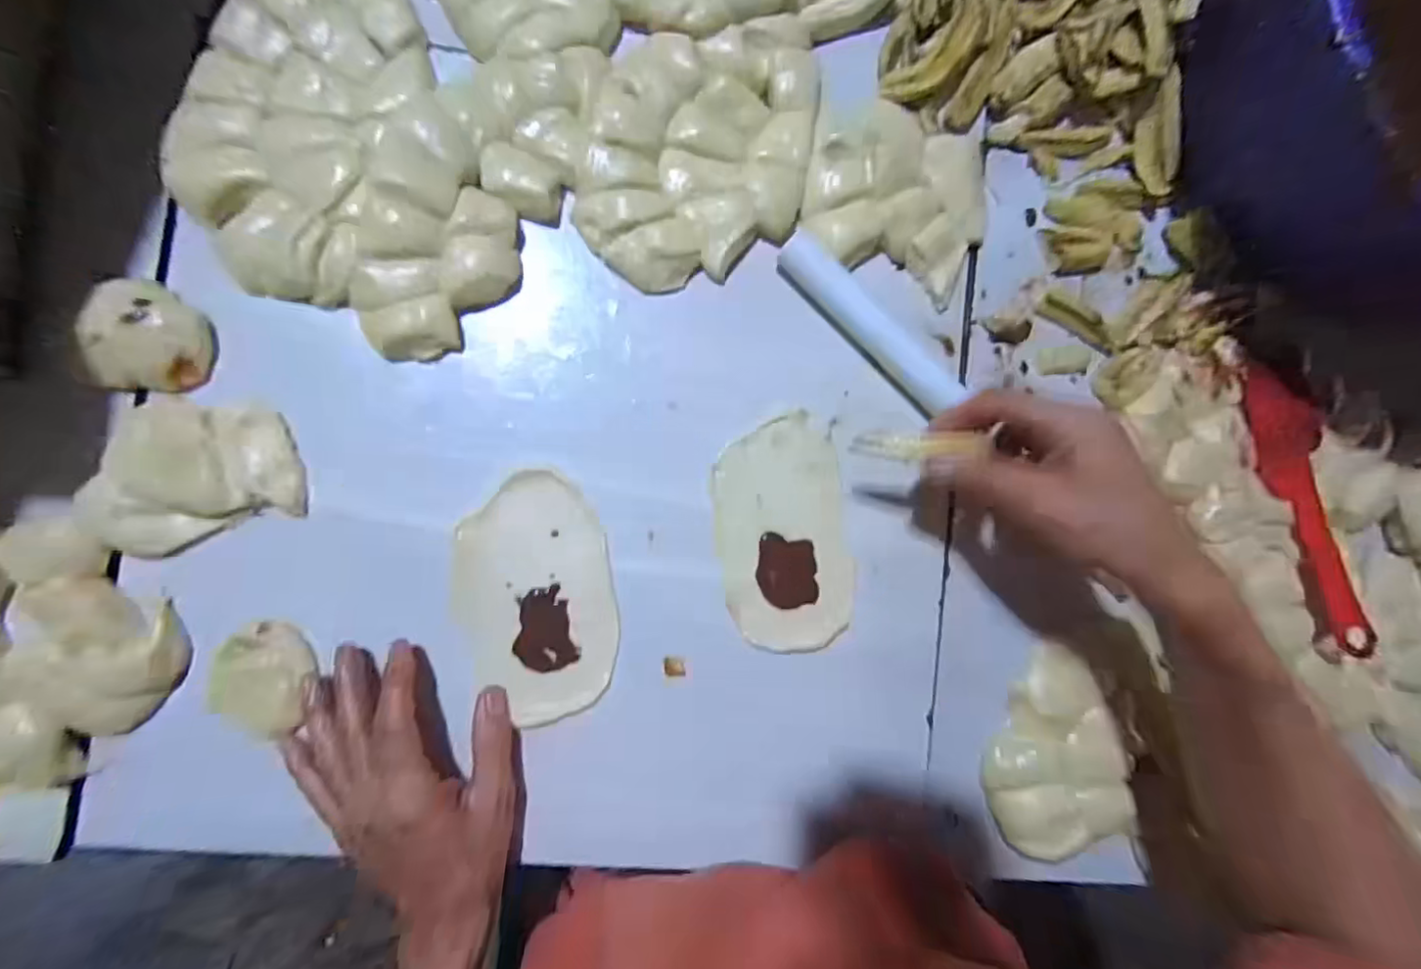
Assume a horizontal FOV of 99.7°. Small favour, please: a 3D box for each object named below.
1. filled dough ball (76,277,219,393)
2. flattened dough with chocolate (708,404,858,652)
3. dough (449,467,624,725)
[{"bbox_3d":[-0.317,-0.081,0.338,0.058,0.025,0.061,0,89,-6],"label":"filled dough ball"},{"bbox_3d":[0.048,0.032,0.389,0.084,0.009,0.145,-7,90,-6],"label":"flattened dough with chocolate"},{"bbox_3d":[-0.106,0.070,0.369,0.090,0.007,0.145,-13,90,-6],"label":"dough"}]

